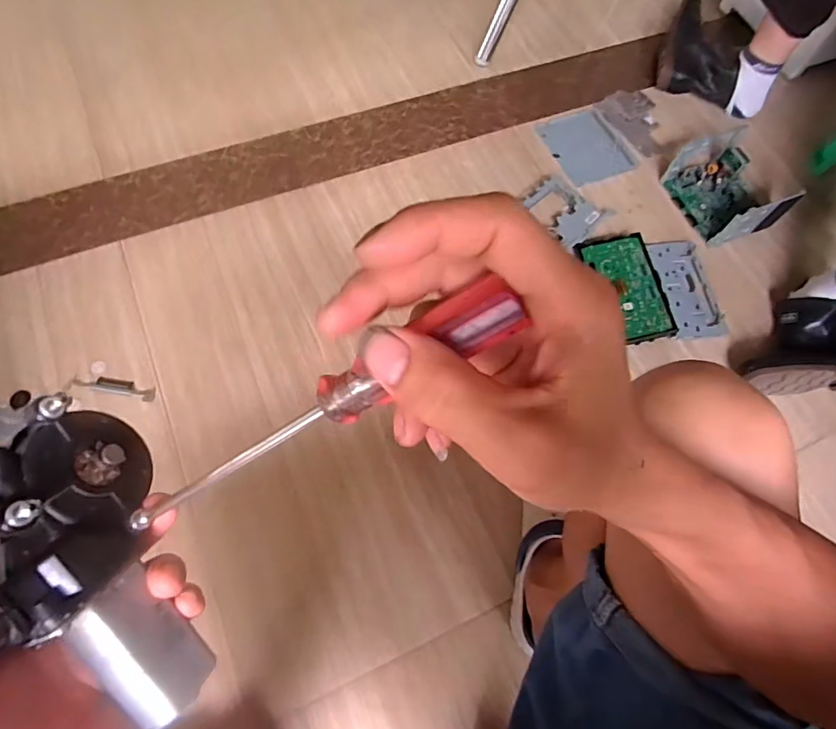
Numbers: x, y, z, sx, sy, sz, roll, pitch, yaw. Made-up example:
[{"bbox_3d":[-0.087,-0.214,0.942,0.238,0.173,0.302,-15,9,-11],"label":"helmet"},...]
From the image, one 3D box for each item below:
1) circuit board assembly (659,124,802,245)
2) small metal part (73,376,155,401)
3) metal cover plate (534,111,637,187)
[{"bbox_3d":[0.597,-0.341,0.951,0.158,0.088,0.204,-19,69,-9],"label":"circuit board assembly"},{"bbox_3d":[-0.466,0.034,0.761,0.121,0.007,0.025,11,67,3],"label":"small metal part"},{"bbox_3d":[0.349,-0.451,1.019,0.166,0.015,0.171,-24,76,-17],"label":"metal cover plate"}]

